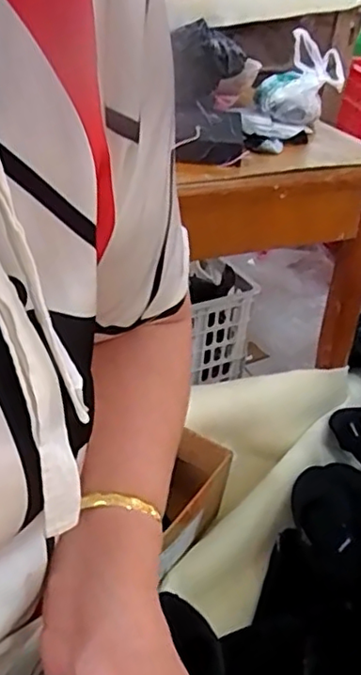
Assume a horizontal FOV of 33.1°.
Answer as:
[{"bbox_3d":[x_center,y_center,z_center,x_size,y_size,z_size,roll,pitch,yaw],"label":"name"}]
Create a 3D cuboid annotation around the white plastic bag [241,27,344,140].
[{"bbox_3d":[0.184,-0.400,0.978,0.145,0.140,0.103,7,35,2],"label":"white plastic bag"}]

